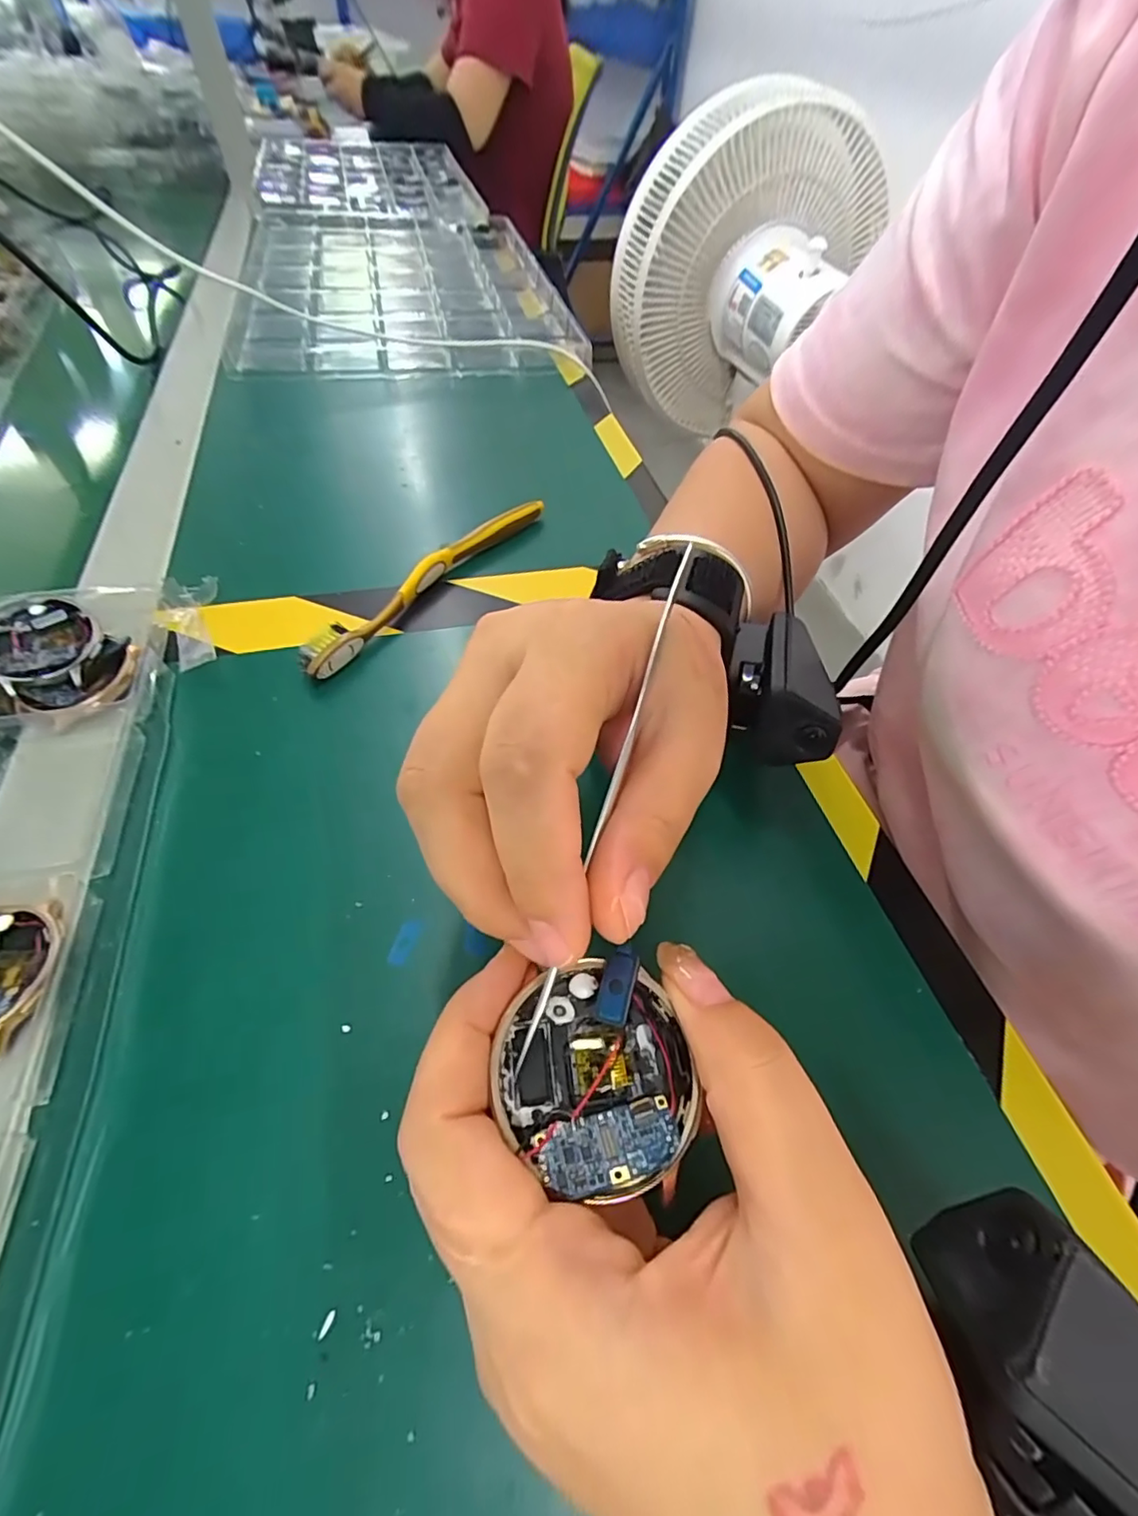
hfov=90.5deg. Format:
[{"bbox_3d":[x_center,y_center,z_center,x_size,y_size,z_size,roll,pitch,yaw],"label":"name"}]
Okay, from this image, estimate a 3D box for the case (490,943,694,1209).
[{"bbox_3d":[0.006,0.066,0.120,0.039,0.013,0.042,-7,55,-10],"label":"case"}]

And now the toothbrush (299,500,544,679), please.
[{"bbox_3d":[-0.073,-0.099,0.306,0.015,0.016,0.178,30,57,17],"label":"toothbrush"}]

